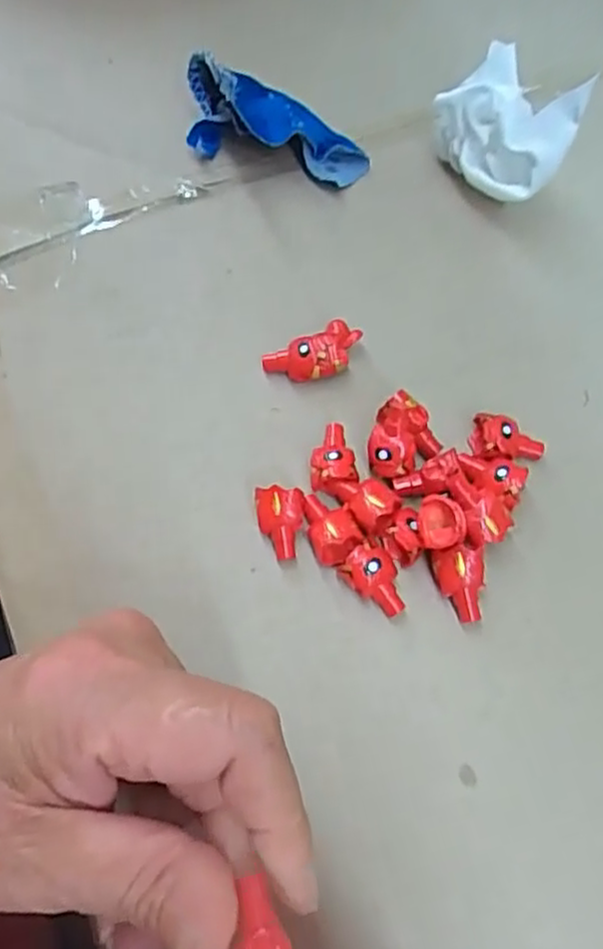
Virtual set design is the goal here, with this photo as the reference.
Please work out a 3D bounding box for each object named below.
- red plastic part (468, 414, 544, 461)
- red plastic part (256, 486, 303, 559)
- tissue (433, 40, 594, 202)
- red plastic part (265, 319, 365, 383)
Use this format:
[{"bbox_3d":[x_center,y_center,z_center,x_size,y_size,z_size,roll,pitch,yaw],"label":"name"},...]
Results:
[{"bbox_3d":[0.076,-0.012,0.258,0.026,0.014,0.015,6,66,3],"label":"red plastic part"},{"bbox_3d":[-0.008,0.017,0.245,0.016,0.014,0.022,1,66,1],"label":"red plastic part"},{"bbox_3d":[0.087,-0.145,0.300,0.041,0.053,0.062,-39,71,-16],"label":"tissue"},{"bbox_3d":[0.005,-0.045,0.271,0.038,0.011,0.018,-19,67,-8],"label":"red plastic part"}]

